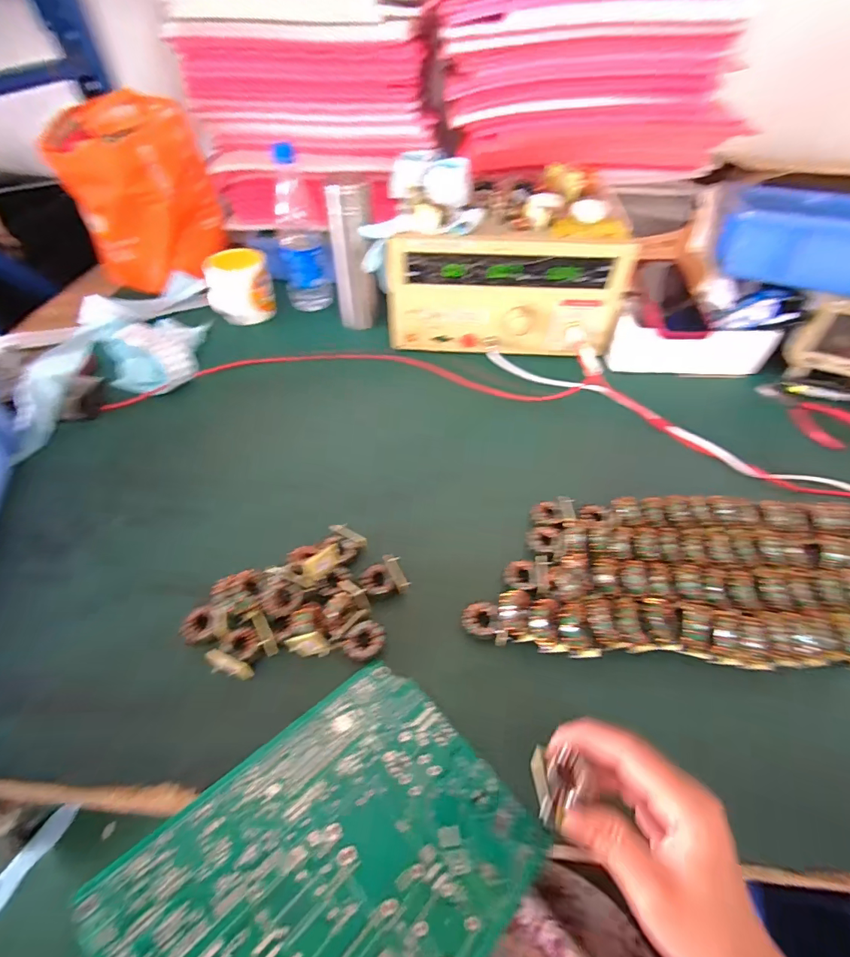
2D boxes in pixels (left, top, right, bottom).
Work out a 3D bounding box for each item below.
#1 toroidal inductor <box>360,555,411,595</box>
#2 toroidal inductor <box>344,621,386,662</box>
[{"bbox_3d":[-0.040,0.095,0.413,0.041,0.016,0.034,-19,53,-16],"label":"toroidal inductor"},{"bbox_3d":[-0.052,0.141,0.376,0.035,0.012,0.028,-26,55,-21],"label":"toroidal inductor"}]

